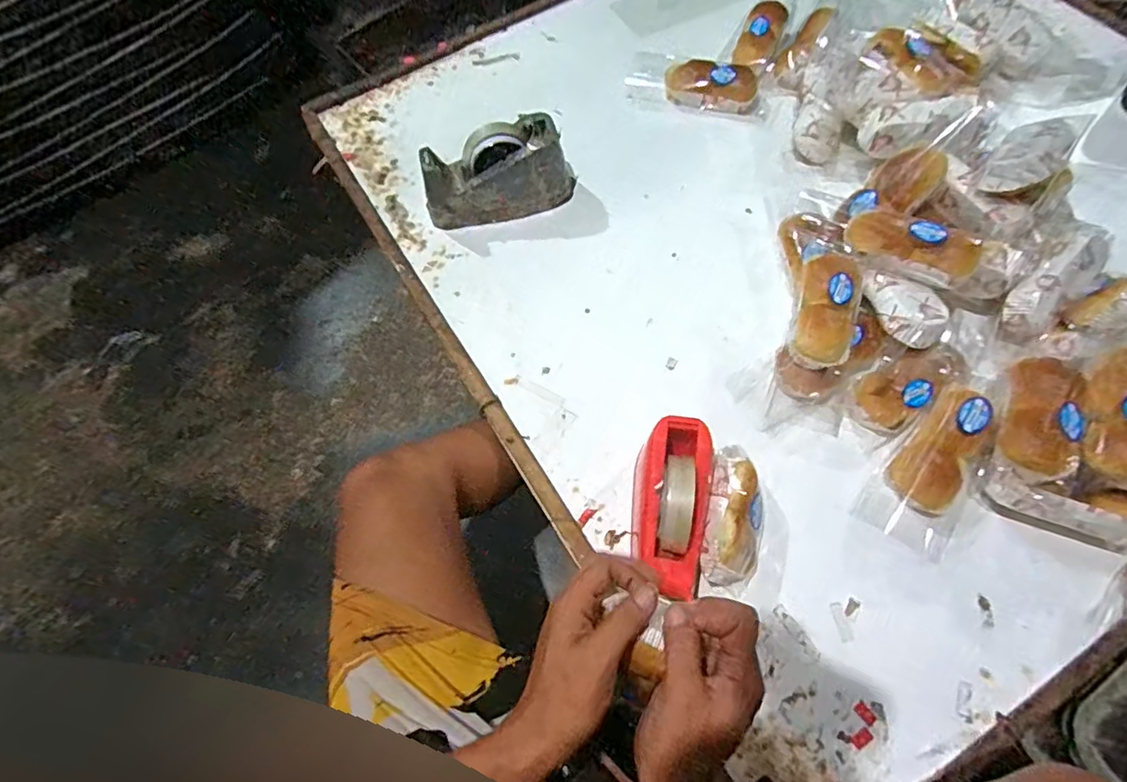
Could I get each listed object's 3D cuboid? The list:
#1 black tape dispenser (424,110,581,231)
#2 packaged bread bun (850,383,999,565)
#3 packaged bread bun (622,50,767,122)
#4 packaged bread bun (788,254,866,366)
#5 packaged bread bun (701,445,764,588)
[{"bbox_3d":[-0.091,-0.305,0.779,0.214,0.113,0.073,-11,65,-2],"label":"black tape dispenser"},{"bbox_3d":[0.400,0.080,0.594,0.093,0.038,0.180,29,93,15],"label":"packaged bread bun"},{"bbox_3d":[0.208,-0.477,0.864,0.226,0.046,0.075,18,68,11],"label":"packaged bread bun"},{"bbox_3d":[0.303,-0.093,0.629,0.067,0.033,0.137,15,80,9],"label":"packaged bread bun"},{"bbox_3d":[0.181,0.135,0.586,0.066,0.069,0.142,11,67,9],"label":"packaged bread bun"}]

